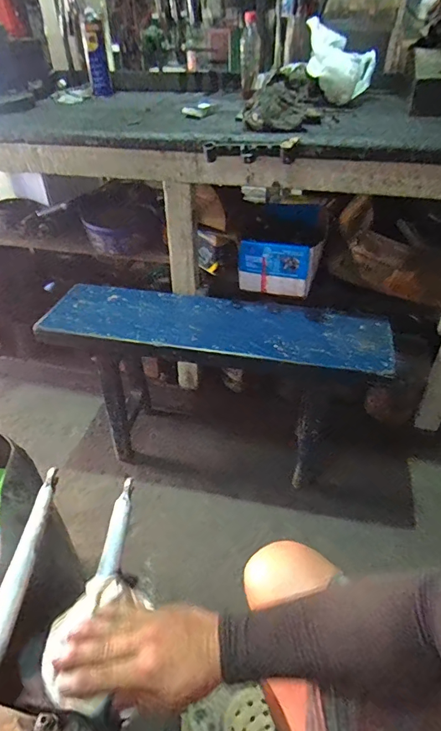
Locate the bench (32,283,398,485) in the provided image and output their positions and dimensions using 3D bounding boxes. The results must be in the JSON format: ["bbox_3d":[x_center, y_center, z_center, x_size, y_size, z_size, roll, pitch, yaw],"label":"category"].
[{"bbox_3d":[-0.014,0.043,1.164,0.838,0.396,0.264,6,41,8],"label":"bench"}]

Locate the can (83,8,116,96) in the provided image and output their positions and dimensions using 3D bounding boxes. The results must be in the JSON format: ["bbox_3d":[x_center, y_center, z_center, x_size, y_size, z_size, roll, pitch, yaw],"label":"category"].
[{"bbox_3d":[-0.384,-0.970,1.326,0.066,0.213,0.054,-10,41,-11],"label":"can"}]

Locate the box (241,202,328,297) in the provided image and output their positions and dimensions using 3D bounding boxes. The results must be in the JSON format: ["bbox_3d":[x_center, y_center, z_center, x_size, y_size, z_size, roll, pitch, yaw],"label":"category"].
[{"bbox_3d":[0.177,-0.333,1.197,0.220,0.146,0.262,8,41,10],"label":"box"}]

